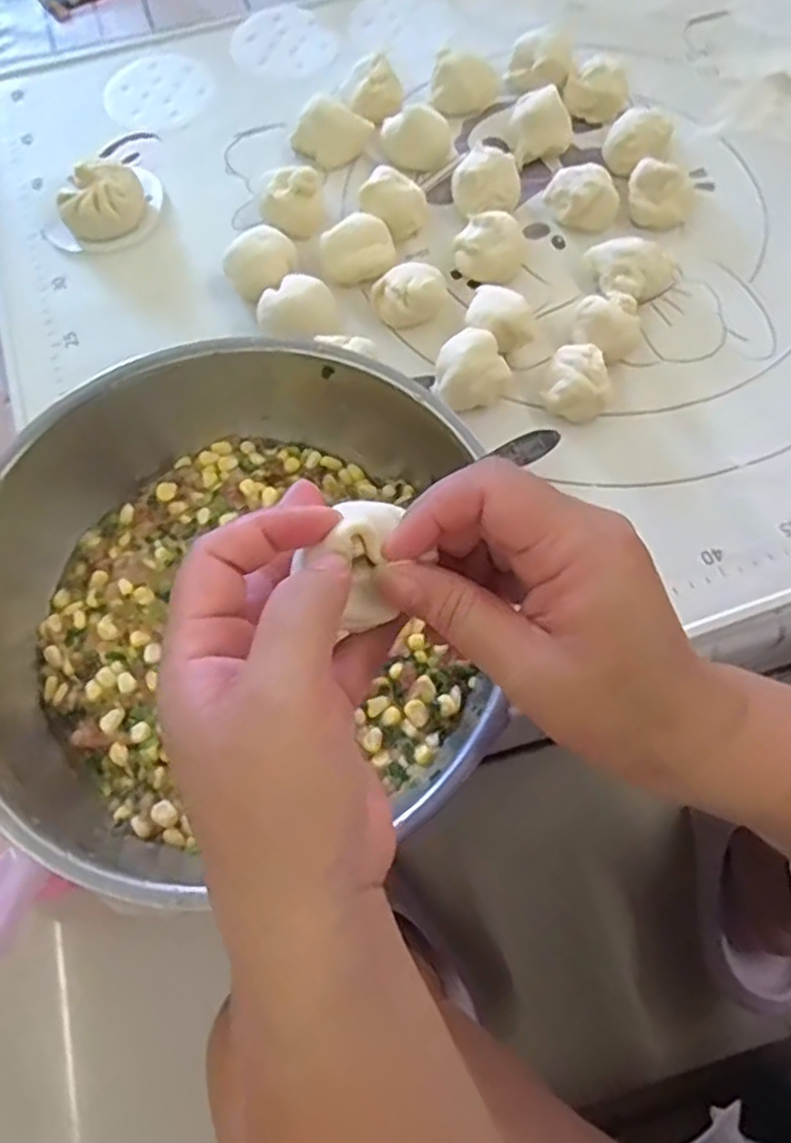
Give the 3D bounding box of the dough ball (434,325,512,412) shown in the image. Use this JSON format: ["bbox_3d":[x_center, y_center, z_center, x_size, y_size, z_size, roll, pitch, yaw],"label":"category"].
[{"bbox_3d":[0.048,-0.124,0.440,0.043,0.032,0.047,0,69,1],"label":"dough ball"}]

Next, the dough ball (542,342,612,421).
[{"bbox_3d":[0.113,-0.116,0.440,0.037,0.025,0.040,0,69,1],"label":"dough ball"}]

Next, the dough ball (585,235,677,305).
[{"bbox_3d":[0.157,-0.198,0.474,0.060,0.026,0.042,13,70,6],"label":"dough ball"}]

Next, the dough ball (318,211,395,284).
[{"bbox_3d":[-0.026,-0.216,0.477,0.049,0.031,0.033,-5,69,-1],"label":"dough ball"}]

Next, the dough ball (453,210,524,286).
[{"bbox_3d":[0.065,-0.219,0.480,0.041,0.034,0.045,0,69,1],"label":"dough ball"}]

